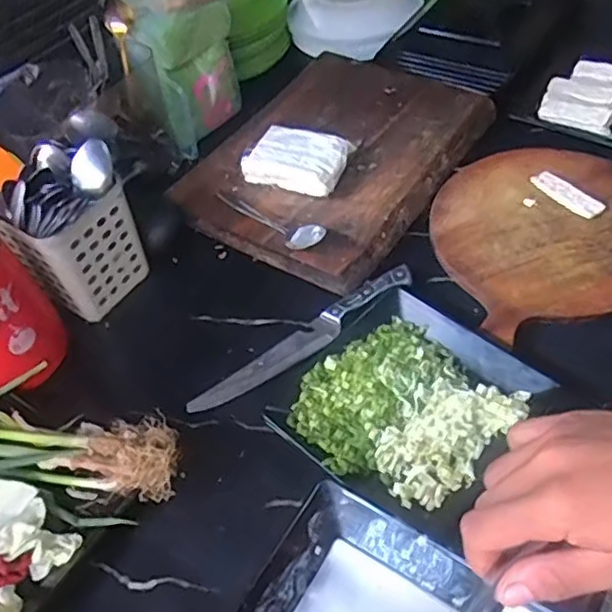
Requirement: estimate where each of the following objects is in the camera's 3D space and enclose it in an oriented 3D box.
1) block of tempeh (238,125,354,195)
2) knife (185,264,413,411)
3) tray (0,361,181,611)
[{"bbox_3d":[-0.012,-0.178,0.781,0.120,0.033,0.081,16,54,19],"label":"block of tempeh"},{"bbox_3d":[0.001,0.033,0.657,0.264,0.028,0.036,-31,54,-18],"label":"knife"},{"bbox_3d":[-0.268,0.145,0.572,0.242,0.053,0.221,31,60,27],"label":"tray"}]

